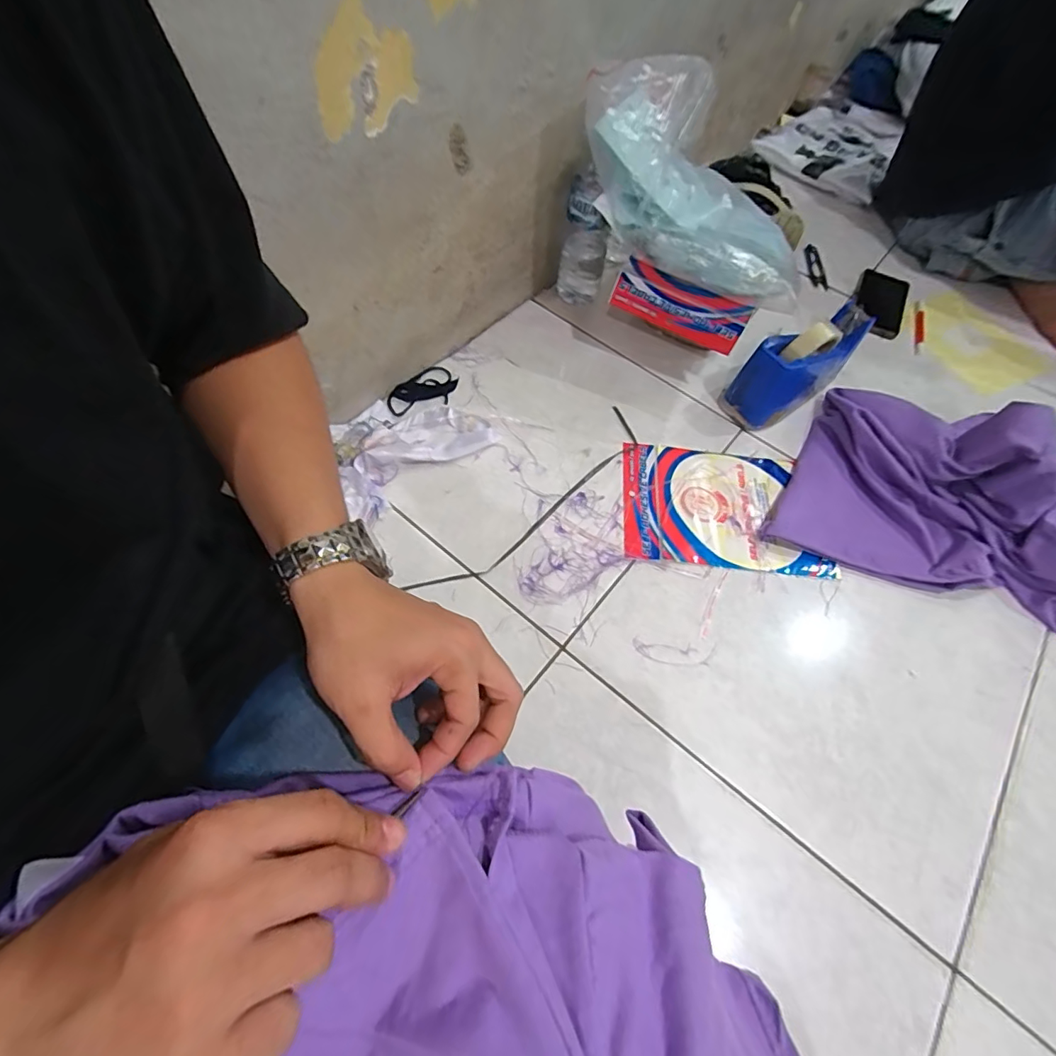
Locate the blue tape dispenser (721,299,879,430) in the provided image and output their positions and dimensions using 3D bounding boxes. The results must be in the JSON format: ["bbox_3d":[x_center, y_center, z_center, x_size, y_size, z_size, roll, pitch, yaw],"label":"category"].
[{"bbox_3d":[0.362,-0.220,0.672,0.185,0.106,0.071,-29,65,-18],"label":"blue tape dispenser"}]

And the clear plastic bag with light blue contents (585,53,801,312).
[{"bbox_3d":[0.224,-0.426,0.597,0.284,0.157,0.200,26,61,10],"label":"clear plastic bag with light blue contents"}]

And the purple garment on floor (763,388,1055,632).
[{"bbox_3d":[0.546,-0.013,0.559,0.446,0.118,0.264,30,63,14],"label":"purple garment on floor"}]

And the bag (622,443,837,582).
[{"bbox_3d":[0.235,-0.025,0.615,0.233,0.011,0.165,6,61,1],"label":"bag"}]

